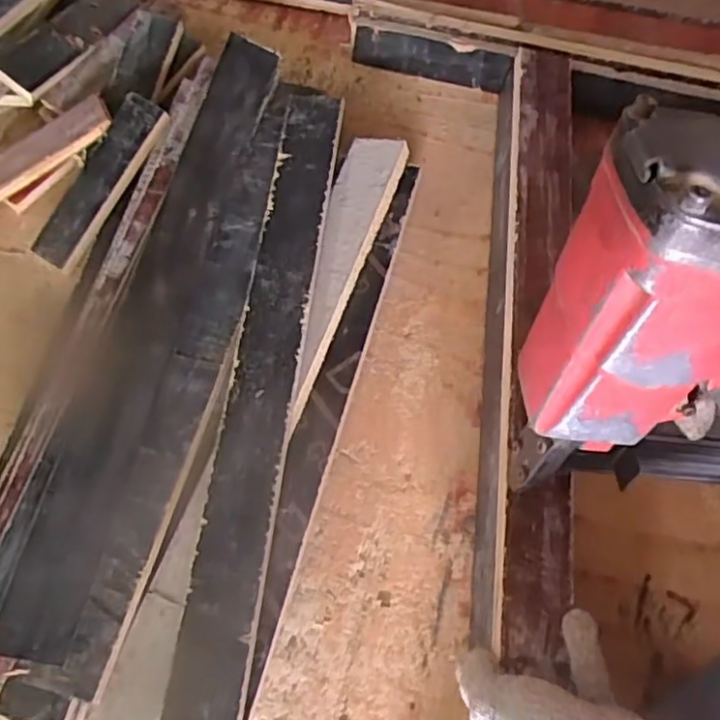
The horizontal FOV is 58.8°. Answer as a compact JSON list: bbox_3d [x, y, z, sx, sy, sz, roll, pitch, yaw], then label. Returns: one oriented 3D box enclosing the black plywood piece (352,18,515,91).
[{"bbox_3d":[0.066,-0.284,0.604,0.149,0.048,0.011,18,67,11],"label":"black plywood piece"}]

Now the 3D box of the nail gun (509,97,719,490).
[{"bbox_3d":[0.227,-0.009,0.313,0.296,0.240,0.081,-4,61,-1],"label":"nail gun"}]

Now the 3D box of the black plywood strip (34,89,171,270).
[{"bbox_3d":[-0.223,-0.153,0.545,0.048,0.016,0.157,33,88,17],"label":"black plywood strip"}]

